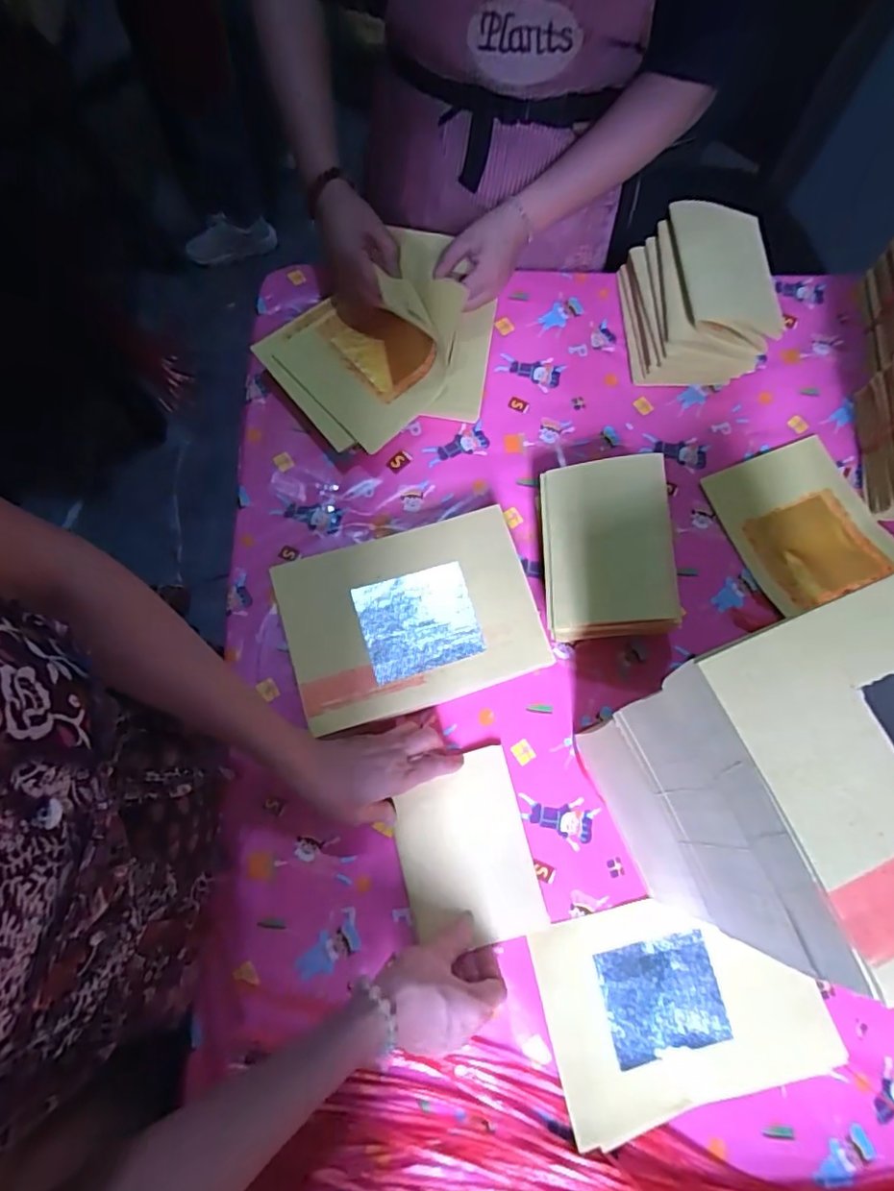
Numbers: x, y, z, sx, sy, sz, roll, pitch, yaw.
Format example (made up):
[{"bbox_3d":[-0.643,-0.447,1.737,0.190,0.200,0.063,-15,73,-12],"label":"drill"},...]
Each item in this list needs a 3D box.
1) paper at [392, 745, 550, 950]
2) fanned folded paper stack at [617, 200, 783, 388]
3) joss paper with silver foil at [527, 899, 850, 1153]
[{"bbox_3d":[0.018,0.235,0.554,0.116,0.008,0.160,-11,77,-15],"label":"paper"},{"bbox_3d":[0.281,-0.338,0.691,0.128,0.102,0.166,-6,75,-3],"label":"fanned folded paper stack"},{"bbox_3d":[0.209,0.359,0.539,0.240,0.011,0.161,-12,72,-6],"label":"joss paper with silver foil"}]

